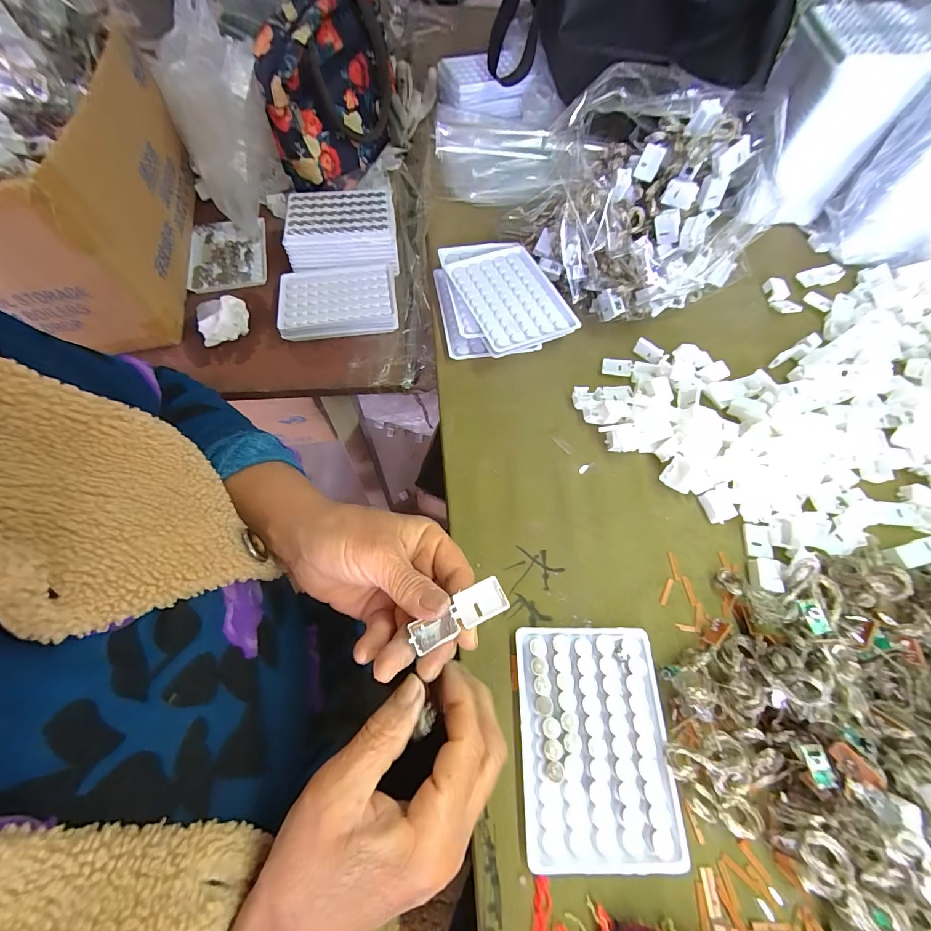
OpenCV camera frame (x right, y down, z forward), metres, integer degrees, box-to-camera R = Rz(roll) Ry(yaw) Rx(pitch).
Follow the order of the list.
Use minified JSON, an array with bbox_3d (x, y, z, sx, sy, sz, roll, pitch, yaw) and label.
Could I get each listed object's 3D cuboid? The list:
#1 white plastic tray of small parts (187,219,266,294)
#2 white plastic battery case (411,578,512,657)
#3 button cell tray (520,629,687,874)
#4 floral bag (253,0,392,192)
[{"bbox_3d":[-0.307,-0.270,0.514,0.094,0.012,0.124,-12,62,-5],"label":"white plastic tray of small parts"},{"bbox_3d":[-0.003,0.082,0.216,0.054,0.011,0.018,-29,65,-8],"label":"white plastic battery case"},{"bbox_3d":[0.083,0.175,0.257,0.093,0.010,0.129,0,62,1],"label":"button cell tray"},{"bbox_3d":[-0.169,-0.480,0.505,0.101,0.139,0.228,8,62,5],"label":"floral bag"}]

